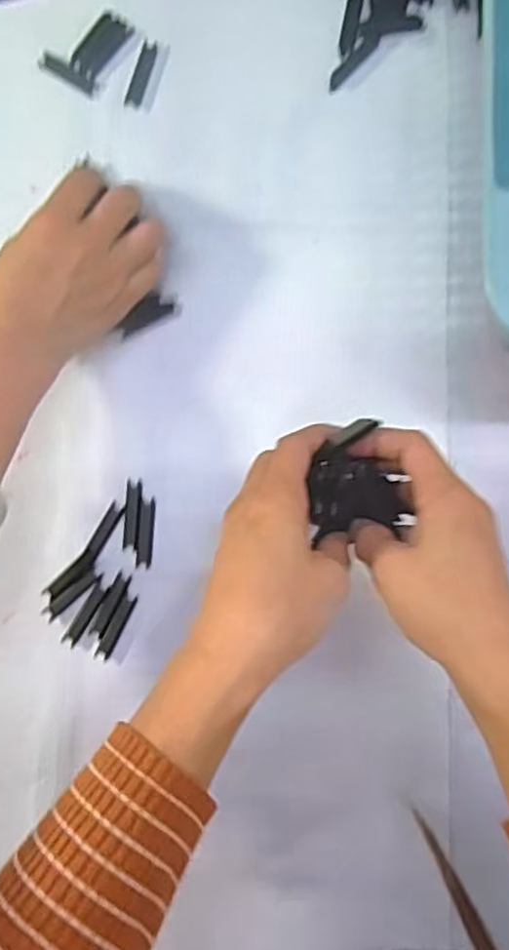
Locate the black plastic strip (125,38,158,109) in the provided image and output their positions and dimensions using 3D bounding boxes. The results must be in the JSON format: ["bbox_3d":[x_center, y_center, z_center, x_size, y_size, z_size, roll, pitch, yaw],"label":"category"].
[{"bbox_3d":[-0.078,-0.278,0.473,0.012,0.004,0.045,19,89,4],"label":"black plastic strip"}]

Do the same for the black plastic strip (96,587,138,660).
[{"bbox_3d":[-0.089,0.097,0.449,0.010,0.006,0.047,26,89,4],"label":"black plastic strip"}]

